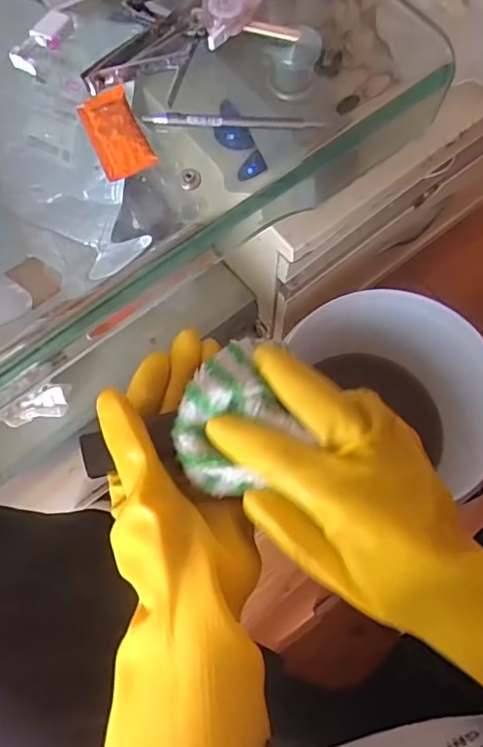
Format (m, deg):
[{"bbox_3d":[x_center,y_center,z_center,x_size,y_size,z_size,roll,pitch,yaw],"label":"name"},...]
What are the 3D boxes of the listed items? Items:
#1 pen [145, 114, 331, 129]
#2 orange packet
[{"bbox_3d":[-0.006,-0.186,0.400,0.128,0.008,0.009,1,71,1],"label":"pen"},{"bbox_3d":[-0.093,-0.178,0.400,0.038,0.007,0.075,-23,73,-7],"label":"orange packet"}]

